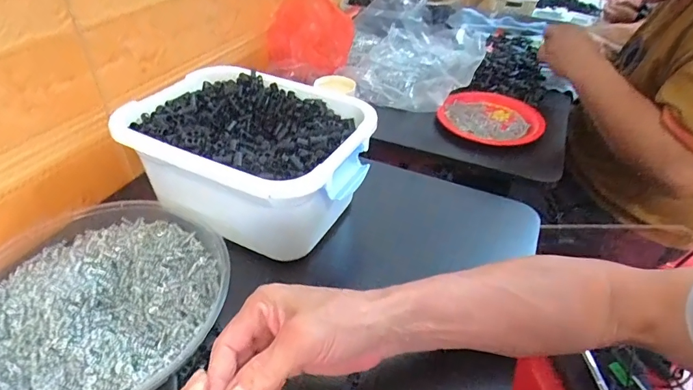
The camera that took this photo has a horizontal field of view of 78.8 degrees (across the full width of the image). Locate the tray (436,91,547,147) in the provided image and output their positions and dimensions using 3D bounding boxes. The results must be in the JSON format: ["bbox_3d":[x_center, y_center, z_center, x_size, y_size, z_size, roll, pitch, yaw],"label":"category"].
[{"bbox_3d":[0.239,-0.129,0.693,0.156,0.024,0.160,18,42,16],"label":"tray"}]

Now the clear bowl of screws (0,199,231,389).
[{"bbox_3d":[-0.226,0.086,0.385,0.212,0.043,0.231,2,40,-2],"label":"clear bowl of screws"}]

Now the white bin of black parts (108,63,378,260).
[{"bbox_3d":[-0.108,-0.045,0.478,0.251,0.108,0.179,20,43,19],"label":"white bin of black parts"}]

